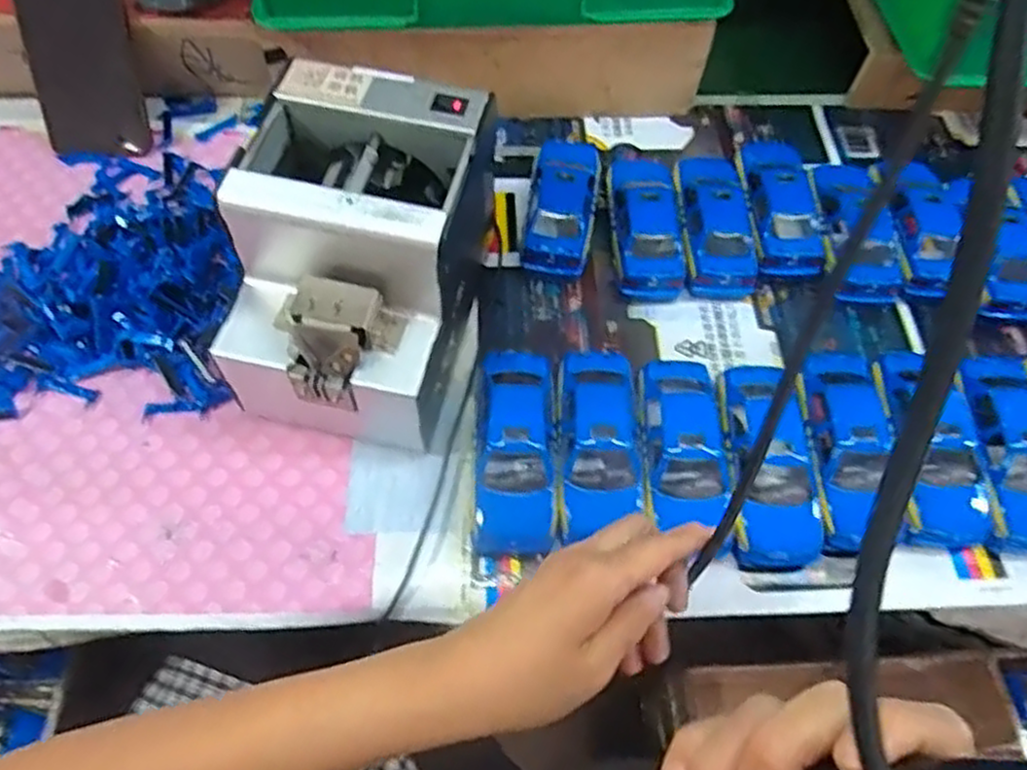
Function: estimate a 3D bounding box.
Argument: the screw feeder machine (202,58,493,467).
[{"bbox_3d":[-0.091,-0.072,0.451,0.142,0.151,0.172,12,60,1],"label":"screw feeder machine"}]

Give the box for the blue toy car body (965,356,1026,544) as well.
[{"bbox_3d":[0.319,0.037,0.465,0.054,0.034,0.122,0,61,-6],"label":"blue toy car body"}]

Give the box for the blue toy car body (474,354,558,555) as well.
[{"bbox_3d":[0.003,0.039,0.455,0.047,0.031,0.127,5,60,-3],"label":"blue toy car body"}]

